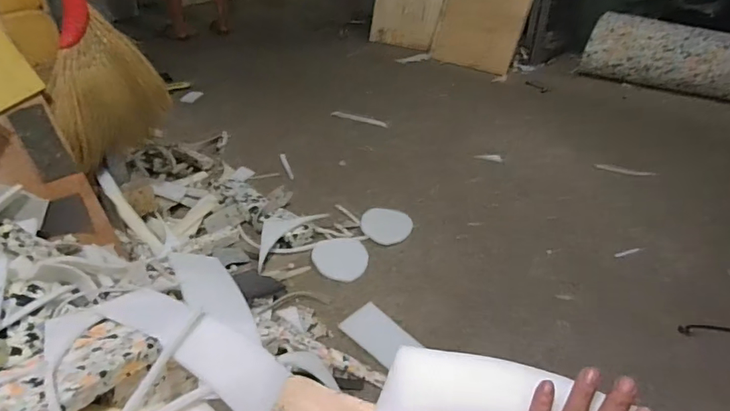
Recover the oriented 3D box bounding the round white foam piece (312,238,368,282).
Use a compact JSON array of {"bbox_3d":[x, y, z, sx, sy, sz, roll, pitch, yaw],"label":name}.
[{"bbox_3d":[-0.069,0.145,1.307,0.149,0.010,0.160,1,33,-1],"label":"round white foam piece"}]

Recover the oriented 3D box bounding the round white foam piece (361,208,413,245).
[{"bbox_3d":[0.070,0.058,1.450,0.154,0.015,0.169,1,33,-1],"label":"round white foam piece"}]

